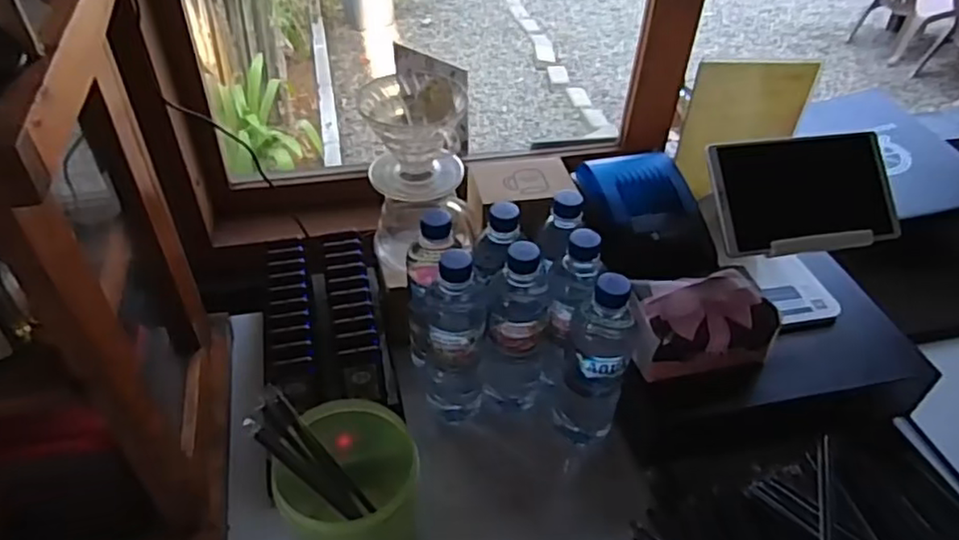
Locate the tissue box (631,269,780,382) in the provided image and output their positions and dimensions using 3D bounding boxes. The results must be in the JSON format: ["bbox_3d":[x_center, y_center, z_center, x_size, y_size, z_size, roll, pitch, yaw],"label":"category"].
[{"bbox_3d":[0.226,0.056,0.663,0.143,0.062,0.082,-4,43,-8],"label":"tissue box"}]

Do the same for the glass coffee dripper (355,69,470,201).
[{"bbox_3d":[-0.070,-0.138,0.706,0.106,0.118,0.124,-1,42,-5],"label":"glass coffee dripper"}]

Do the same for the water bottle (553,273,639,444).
[{"bbox_3d":[0.119,0.095,0.652,0.064,0.217,0.065,16,44,14],"label":"water bottle"}]

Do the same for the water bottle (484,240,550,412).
[{"bbox_3d":[0.041,0.064,0.681,0.062,0.223,0.064,9,42,6],"label":"water bottle"}]

